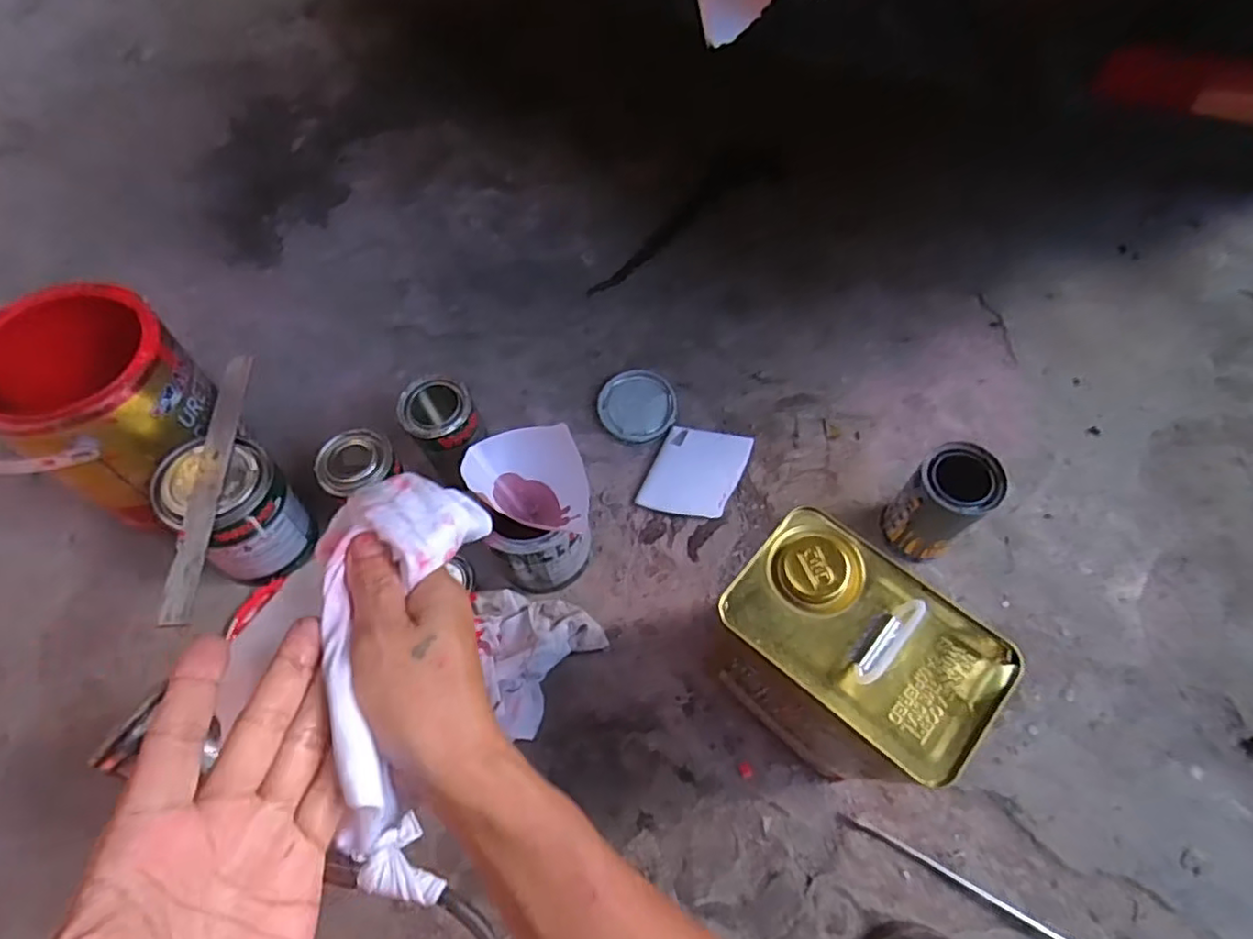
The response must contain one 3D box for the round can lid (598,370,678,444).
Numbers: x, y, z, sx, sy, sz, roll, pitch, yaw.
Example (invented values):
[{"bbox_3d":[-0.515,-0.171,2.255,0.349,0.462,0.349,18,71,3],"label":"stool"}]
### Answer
[{"bbox_3d":[0.014,-0.075,0.767,0.093,0.018,0.086,-1,66,2],"label":"round can lid"}]

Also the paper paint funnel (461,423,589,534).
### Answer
[{"bbox_3d":[-0.085,0.006,0.592,0.132,0.080,0.074,25,67,13],"label":"paper paint funnel"}]

